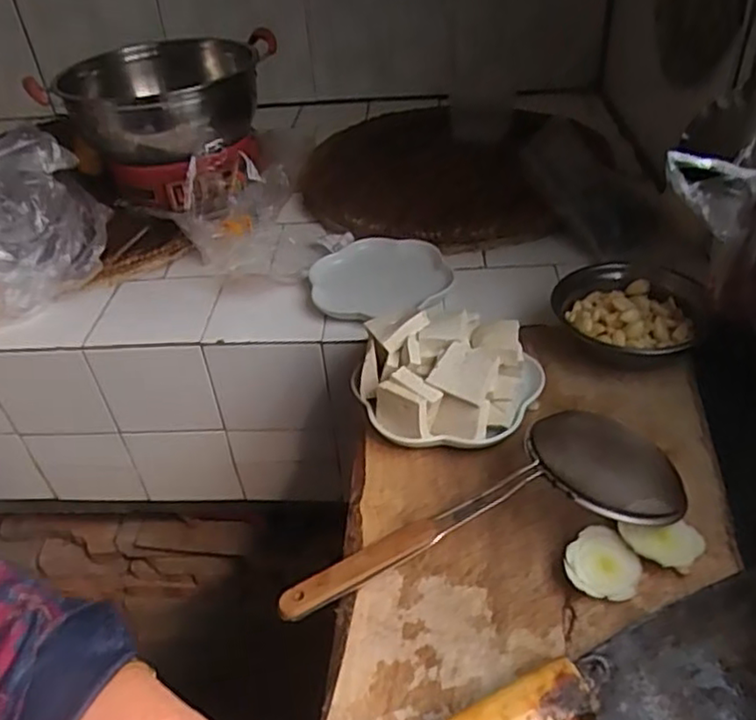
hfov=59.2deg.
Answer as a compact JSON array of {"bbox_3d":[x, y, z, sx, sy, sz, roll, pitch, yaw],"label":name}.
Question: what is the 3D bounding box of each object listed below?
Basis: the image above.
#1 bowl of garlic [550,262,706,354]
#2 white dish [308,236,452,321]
[{"bbox_3d":[0.282,-0.051,0.733,0.142,0.056,0.162,-20,42,-17],"label":"bowl of garlic"},{"bbox_3d":[0.002,-0.109,0.869,0.174,0.015,0.174,-3,39,3],"label":"white dish"}]

